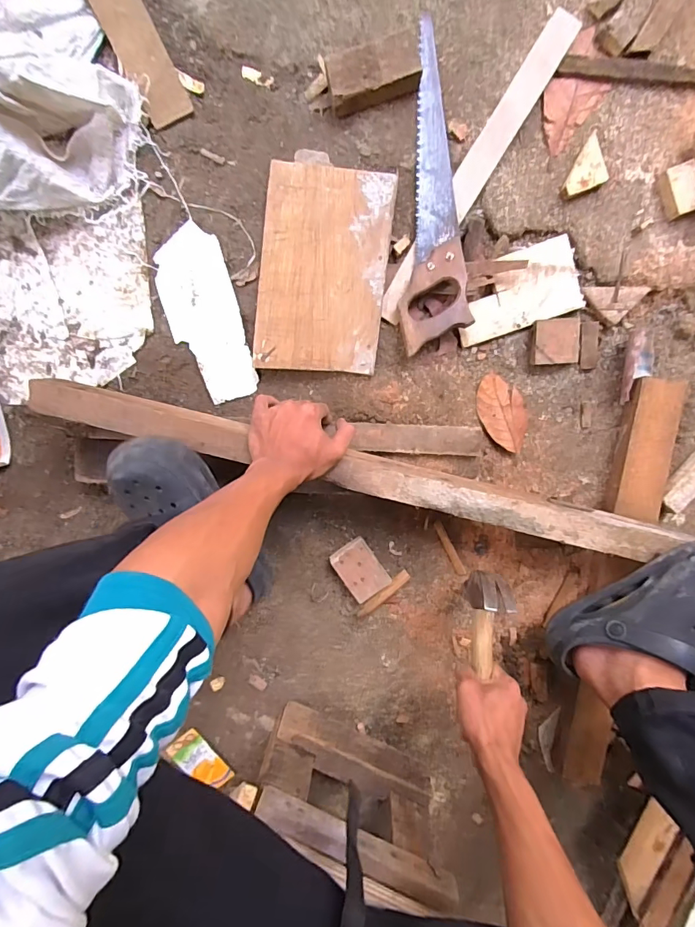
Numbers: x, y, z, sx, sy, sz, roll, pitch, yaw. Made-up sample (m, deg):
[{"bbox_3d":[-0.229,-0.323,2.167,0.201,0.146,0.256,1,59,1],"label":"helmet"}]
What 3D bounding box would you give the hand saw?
[{"bbox_3d":[0.121,-0.359,0.592,0.085,0.033,0.411,1,96,2],"label":"hand saw"}]

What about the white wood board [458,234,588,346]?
[{"bbox_3d":[0.236,-0.241,0.624,0.174,0.012,0.100,-18,95,3],"label":"white wood board"}]

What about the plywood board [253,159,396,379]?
[{"bbox_3d":[-0.033,-0.261,0.612,0.169,0.015,0.263,7,96,1],"label":"plywood board"}]

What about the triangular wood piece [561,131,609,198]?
[{"bbox_3d":[0.323,-0.388,0.591,0.045,0.022,0.081,27,96,-1],"label":"triangular wood piece"}]

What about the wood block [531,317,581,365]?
[{"bbox_3d":[0.294,-0.170,0.626,0.064,0.019,0.060,-3,96,2],"label":"wood block"}]

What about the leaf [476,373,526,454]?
[{"bbox_3d":[0.222,-0.072,0.639,0.063,0.014,0.111,-23,95,4],"label":"leaf"}]

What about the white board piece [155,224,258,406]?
[{"bbox_3d":[-0.200,-0.206,0.636,0.102,0.011,0.233,-17,103,3],"label":"white board piece"}]

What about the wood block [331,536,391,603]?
[{"bbox_3d":[0.019,0.154,0.650,0.056,0.026,0.083,-33,94,4],"label":"wood block"}]

